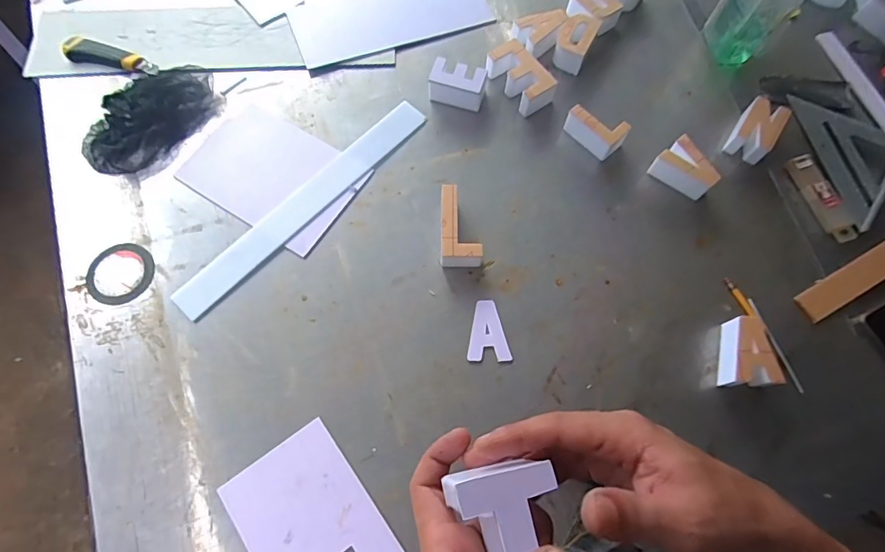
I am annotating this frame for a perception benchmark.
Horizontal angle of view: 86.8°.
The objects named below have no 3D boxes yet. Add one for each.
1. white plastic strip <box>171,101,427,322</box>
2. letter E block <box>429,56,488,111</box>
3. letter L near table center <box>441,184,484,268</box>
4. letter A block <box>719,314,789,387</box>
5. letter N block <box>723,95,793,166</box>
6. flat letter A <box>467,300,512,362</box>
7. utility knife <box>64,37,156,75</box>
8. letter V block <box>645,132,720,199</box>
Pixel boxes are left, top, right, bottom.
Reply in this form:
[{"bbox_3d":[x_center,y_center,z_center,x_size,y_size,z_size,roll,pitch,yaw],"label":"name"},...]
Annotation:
[{"bbox_3d":[-0.194,-0.109,0.685,0.055,0.004,0.443,41,74,14],"label":"white plastic strip"},{"bbox_3d":[0.023,-0.297,0.730,0.085,0.048,0.048,13,70,5],"label":"letter E block"},{"bbox_3d":[0.026,-0.068,0.649,0.057,0.045,0.111,0,69,0],"label":"letter L near table center"},{"bbox_3d":[0.381,0.098,0.586,0.056,0.051,0.083,8,69,3],"label":"letter A block"},{"bbox_3d":[0.466,-0.216,0.693,0.055,0.042,0.087,31,72,11],"label":"letter N block"},{"bbox_3d":[0.061,0.072,0.620,0.053,0.004,0.081,0,69,0],"label":"flat letter A"},{"bbox_3d":[-0.530,-0.347,0.748,0.154,0.020,0.045,19,70,7],"label":"utility knife"},{"bbox_3d":[0.353,-0.152,0.680,0.056,0.045,0.083,-40,74,-14],"label":"letter V block"}]

